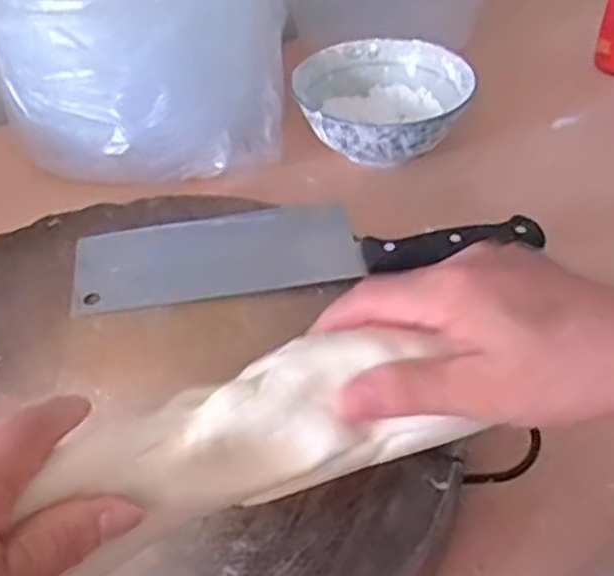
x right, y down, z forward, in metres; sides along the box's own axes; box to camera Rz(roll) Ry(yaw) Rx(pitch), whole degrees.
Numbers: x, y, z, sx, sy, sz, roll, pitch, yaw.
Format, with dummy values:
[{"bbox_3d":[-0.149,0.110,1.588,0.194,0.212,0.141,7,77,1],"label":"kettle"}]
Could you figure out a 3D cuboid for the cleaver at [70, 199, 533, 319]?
[{"bbox_3d":[-0.004,-0.033,0.505,0.288,0.019,0.082,-6,41,-3],"label":"cleaver"}]

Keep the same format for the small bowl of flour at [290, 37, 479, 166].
[{"bbox_3d":[0.065,-0.155,0.651,0.137,0.049,0.144,-2,41,1],"label":"small bowl of flour"}]

